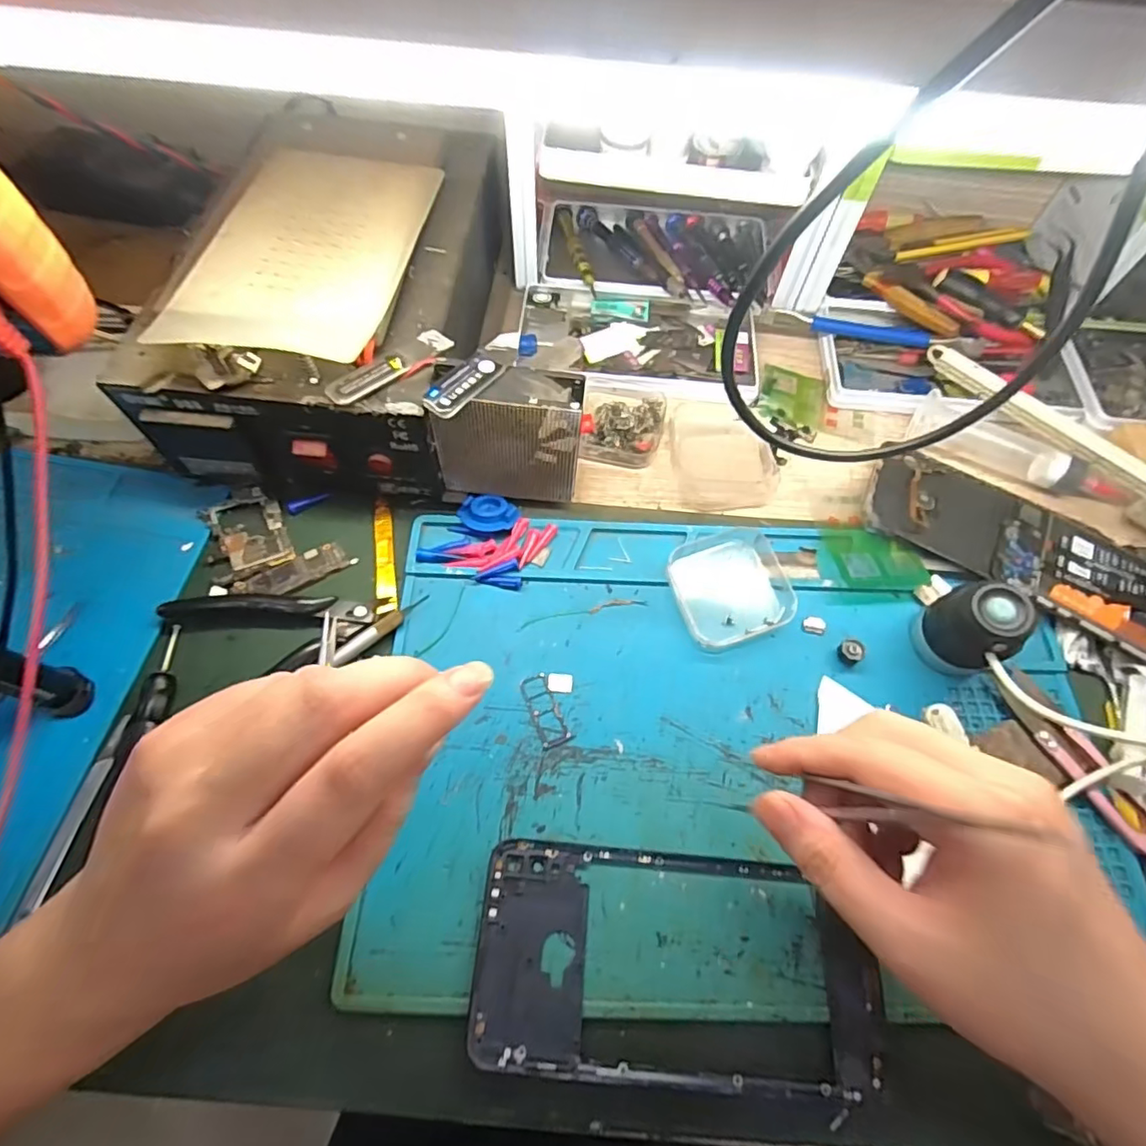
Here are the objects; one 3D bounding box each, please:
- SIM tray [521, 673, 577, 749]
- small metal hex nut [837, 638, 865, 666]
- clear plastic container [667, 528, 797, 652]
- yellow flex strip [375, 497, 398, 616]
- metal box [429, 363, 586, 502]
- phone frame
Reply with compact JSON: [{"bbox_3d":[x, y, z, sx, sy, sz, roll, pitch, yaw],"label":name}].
[{"bbox_3d":[-0.014,0.073,0.302,0.016,0.004,0.040,-20,66,-11],"label":"SIM tray"},{"bbox_3d":[0.156,0.045,0.319,0.011,0.012,0.013,-36,70,-17],"label":"small metal hex nut"},{"bbox_3d":[0.092,0.007,0.335,0.067,0.012,0.066,-18,66,-10],"label":"clear plastic container"},{"bbox_3d":[-0.113,-0.011,0.341,0.011,0.007,0.076,0,68,-21],"label":"yellow flex strip"},{"bbox_3d":[-0.036,-0.077,0.327,0.079,0.087,0.031,4,64,1],"label":"metal box"},{"bbox_3d":[0.047,0.172,0.251,0.175,0.008,0.085,5,64,1],"label":"phone frame"}]

